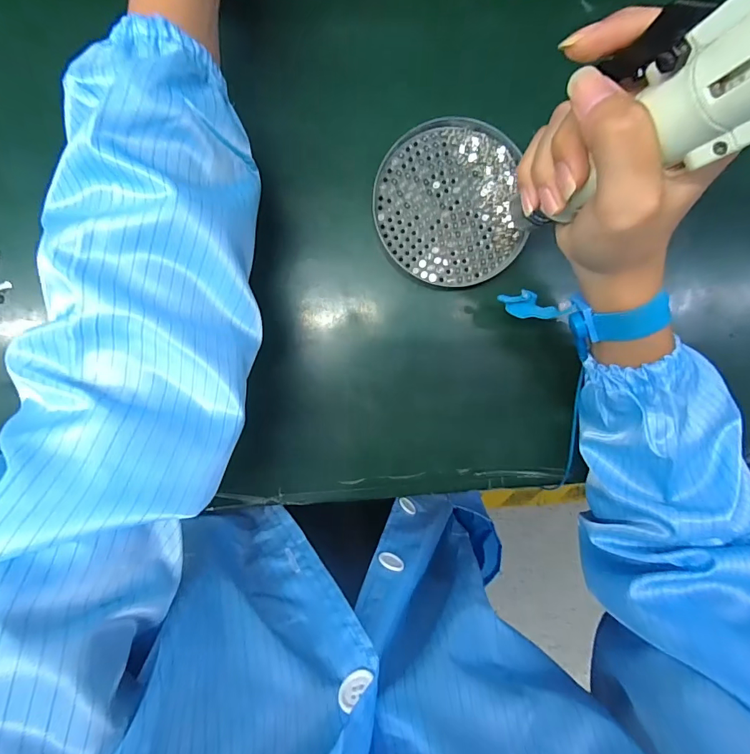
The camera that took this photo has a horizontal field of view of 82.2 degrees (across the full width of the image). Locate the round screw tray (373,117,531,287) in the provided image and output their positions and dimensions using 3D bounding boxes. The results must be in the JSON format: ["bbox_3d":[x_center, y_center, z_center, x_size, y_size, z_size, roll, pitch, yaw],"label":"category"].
[{"bbox_3d":[0.053,-0.125,0.314,0.102,0.012,0.112,0,97,-2],"label":"round screw tray"}]

